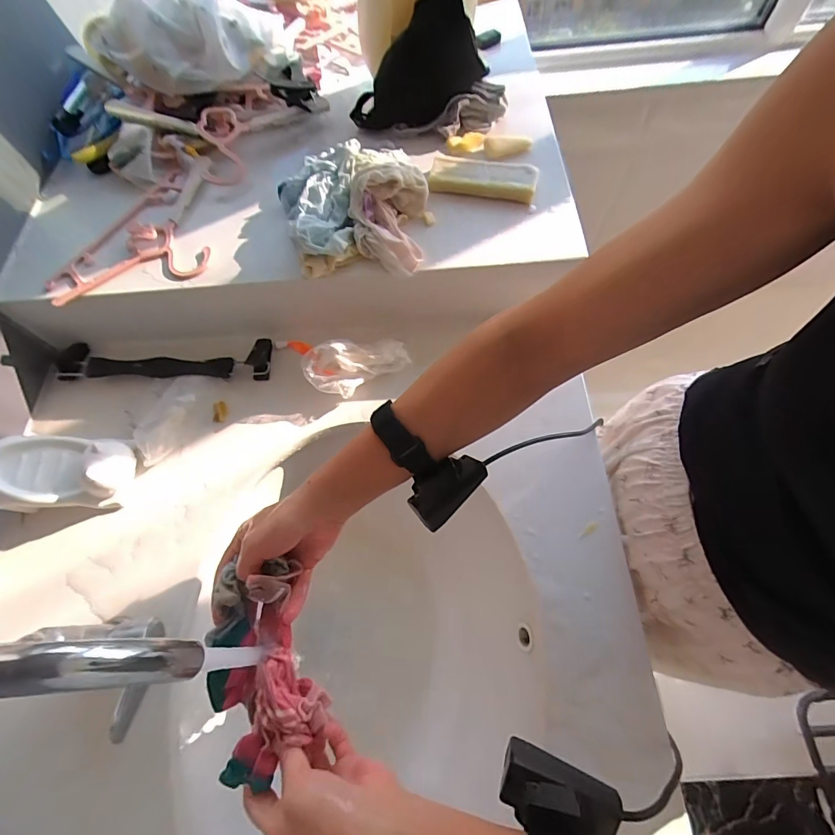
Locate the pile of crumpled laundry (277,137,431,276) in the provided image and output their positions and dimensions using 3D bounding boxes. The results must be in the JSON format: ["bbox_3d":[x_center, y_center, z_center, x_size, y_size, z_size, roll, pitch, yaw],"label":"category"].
[{"bbox_3d":[-0.076,-0.256,0.488,0.177,0.056,0.205,-10,66,-1],"label":"pile of crumpled laundry"}]

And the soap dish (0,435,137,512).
[{"bbox_3d":[-0.400,0.059,0.467,0.139,0.063,0.086,-6,66,1],"label":"soap dish"}]

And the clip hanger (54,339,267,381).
[{"bbox_3d":[-0.337,-0.077,0.546,0.291,0.026,0.055,0,66,3],"label":"clip hanger"}]

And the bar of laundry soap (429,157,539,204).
[{"bbox_3d":[0.081,-0.300,0.515,0.128,0.021,0.054,10,67,8],"label":"bar of laundry soap"}]

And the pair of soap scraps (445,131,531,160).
[{"bbox_3d":[0.095,-0.363,0.549,0.108,0.023,0.028,-2,66,2],"label":"pair of soap scraps"}]

